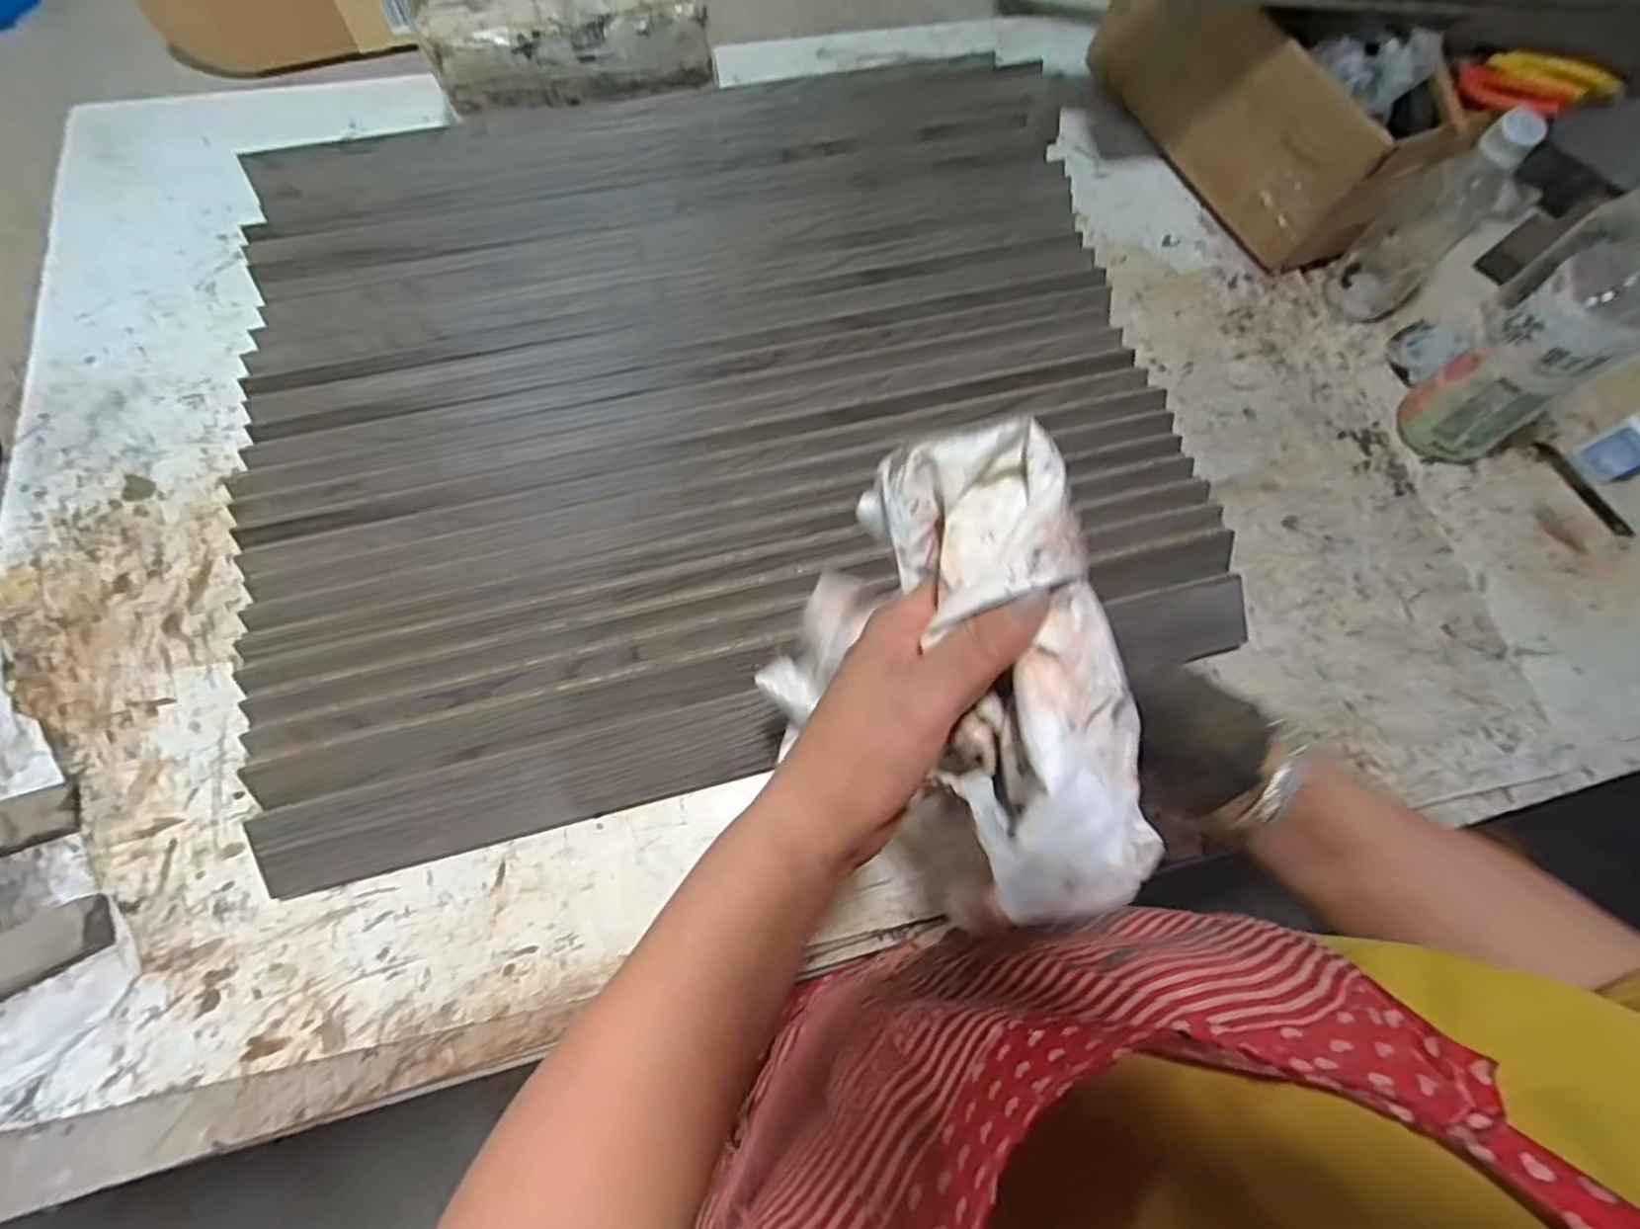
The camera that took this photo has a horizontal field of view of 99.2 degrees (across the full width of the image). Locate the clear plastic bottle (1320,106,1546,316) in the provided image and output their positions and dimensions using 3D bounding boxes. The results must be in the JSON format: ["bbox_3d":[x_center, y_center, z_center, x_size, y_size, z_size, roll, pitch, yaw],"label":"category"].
[{"bbox_3d":[0.480,-0.310,0.544,0.068,0.153,0.063,-40,78,-14],"label":"clear plastic bottle"}]

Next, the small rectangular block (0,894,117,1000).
[{"bbox_3d":[-0.459,0.196,0.404,0.076,0.019,0.033,-24,74,-10],"label":"small rectangular block"}]

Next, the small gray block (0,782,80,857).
[{"bbox_3d":[-0.500,0.130,0.428,0.067,0.016,0.032,-21,74,-9],"label":"small gray block"}]

